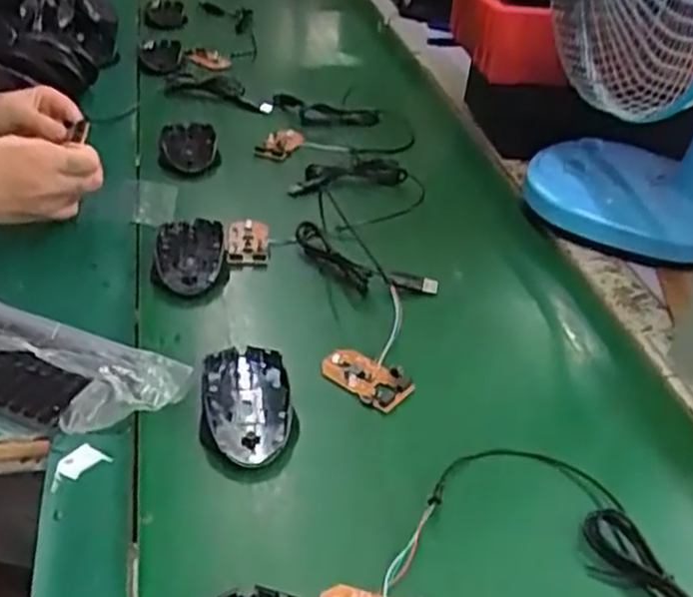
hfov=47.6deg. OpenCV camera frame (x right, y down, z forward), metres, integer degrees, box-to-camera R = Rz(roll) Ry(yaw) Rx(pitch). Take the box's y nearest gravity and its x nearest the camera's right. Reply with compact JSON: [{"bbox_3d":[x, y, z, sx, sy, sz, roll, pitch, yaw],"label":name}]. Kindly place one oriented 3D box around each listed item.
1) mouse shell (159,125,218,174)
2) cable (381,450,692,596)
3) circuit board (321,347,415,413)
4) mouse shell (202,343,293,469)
[{"bbox_3d":[-0.175,-0.166,0.864,0.060,0.018,0.096,-2,37,-9],"label":"mouse shell"},{"bbox_3d":[0.150,0.139,0.478,0.234,0.020,0.126,9,36,7],"label":"cable"},{"bbox_3d":[0.014,0.059,0.587,0.069,0.011,0.035,25,41,26],"label":"circuit board"},{"bbox_3d":[-0.071,0.071,0.561,0.060,0.017,0.109,-2,37,-9],"label":"mouse shell"}]

